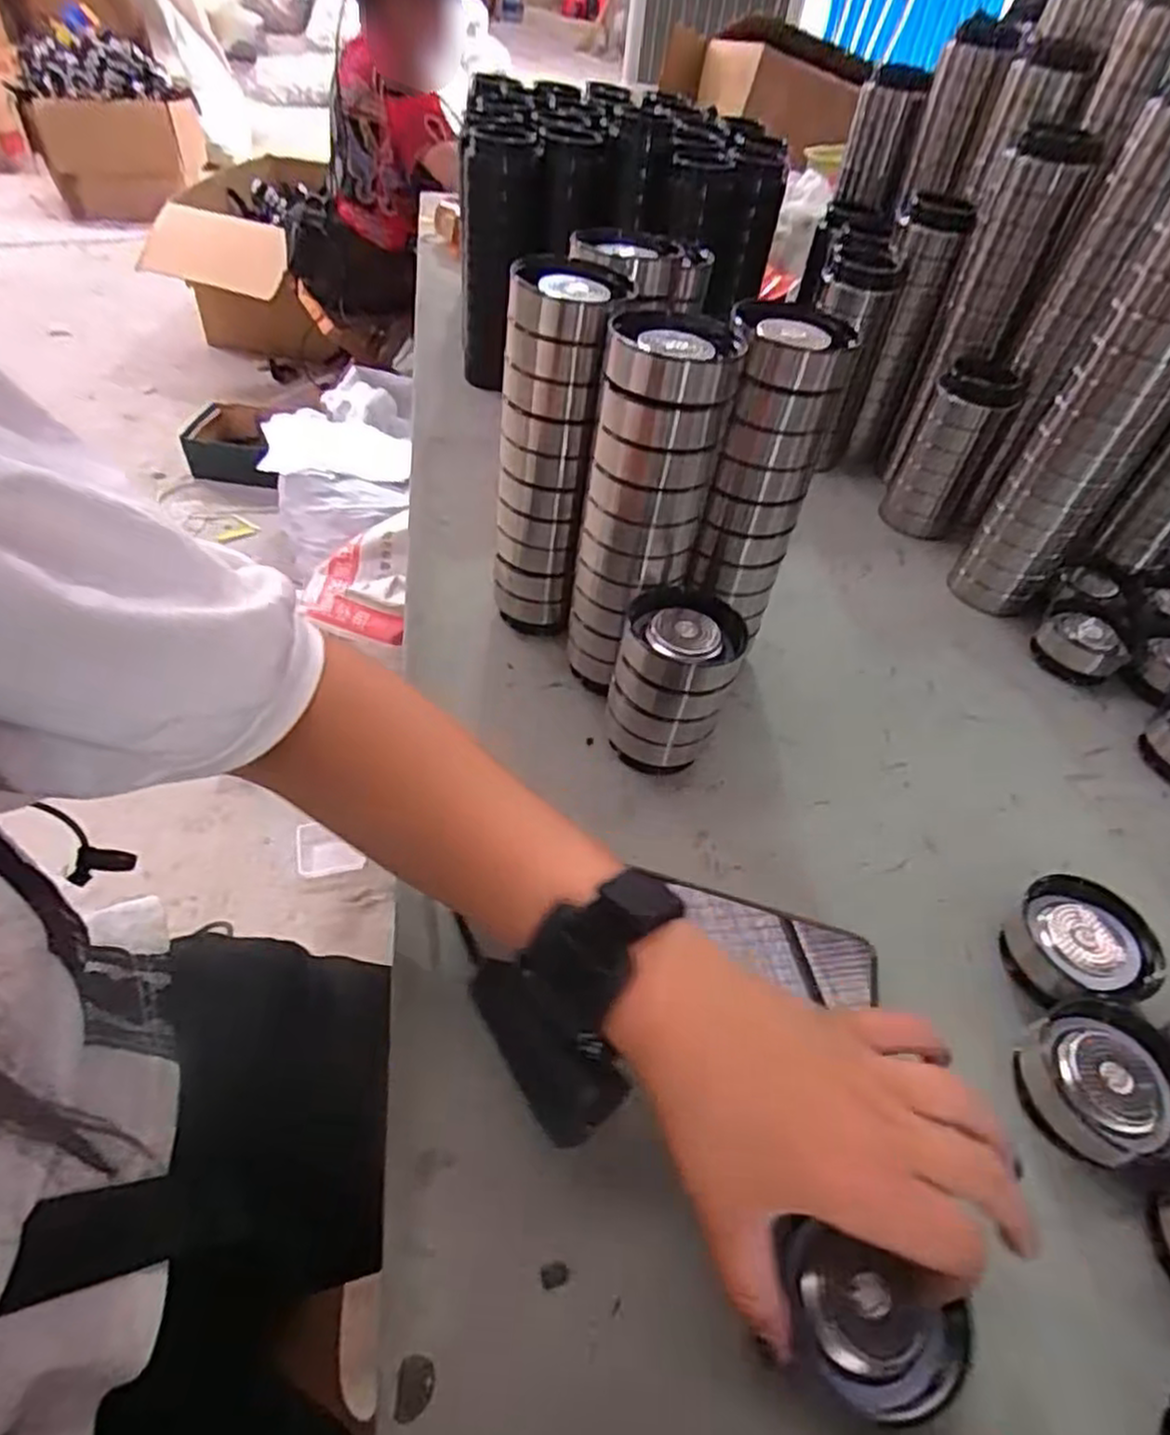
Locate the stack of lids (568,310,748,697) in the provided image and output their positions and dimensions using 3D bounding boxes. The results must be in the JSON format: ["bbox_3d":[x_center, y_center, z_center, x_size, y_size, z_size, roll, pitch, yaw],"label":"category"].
[{"bbox_3d":[0.032,-0.107,0.421,0.070,0.216,0.074,10,48,2],"label":"stack of lids"}]

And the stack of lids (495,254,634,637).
[{"bbox_3d":[-0.017,-0.150,0.454,0.066,0.215,0.066,14,48,5],"label":"stack of lids"}]

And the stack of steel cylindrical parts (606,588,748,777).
[{"bbox_3d":[0.049,-0.016,0.424,0.064,0.094,0.065,18,49,9],"label":"stack of steel cylindrical parts"}]

